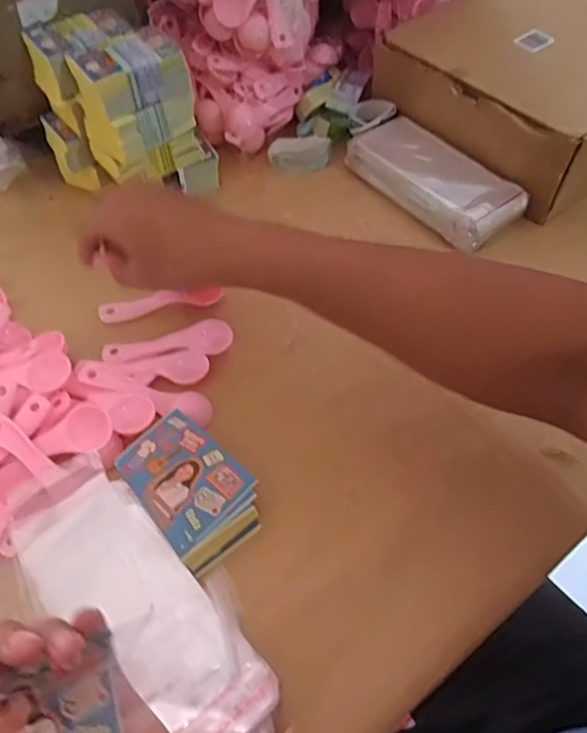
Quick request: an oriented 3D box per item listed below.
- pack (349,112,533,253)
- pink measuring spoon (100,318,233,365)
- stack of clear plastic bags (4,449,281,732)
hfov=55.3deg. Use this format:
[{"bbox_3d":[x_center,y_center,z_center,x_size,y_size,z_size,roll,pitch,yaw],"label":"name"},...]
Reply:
[{"bbox_3d":[0.146,-0.197,0.590,0.086,0.033,0.194,-34,60,-20],"label":"pack"},{"bbox_3d":[-0.109,-0.019,0.485,0.111,0.013,0.036,-13,56,-7],"label":"pink measuring spoon"},{"bbox_3d":[-0.100,0.147,0.361,0.221,0.021,0.082,38,64,24],"label":"stack of clear plastic bags"}]

